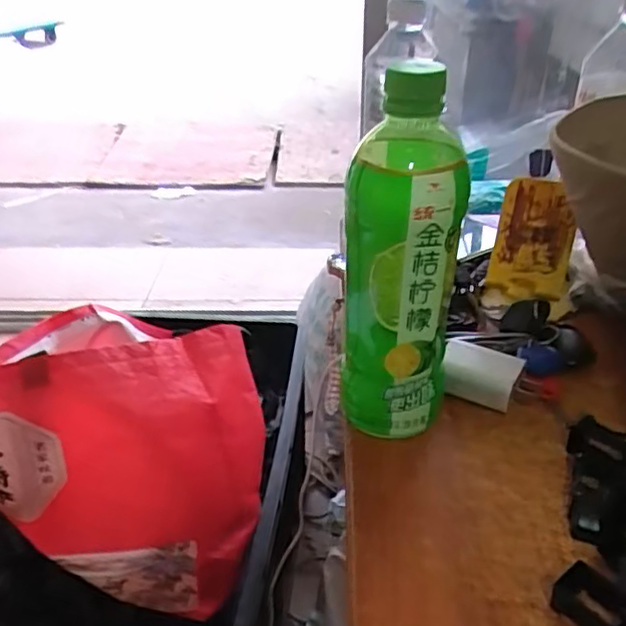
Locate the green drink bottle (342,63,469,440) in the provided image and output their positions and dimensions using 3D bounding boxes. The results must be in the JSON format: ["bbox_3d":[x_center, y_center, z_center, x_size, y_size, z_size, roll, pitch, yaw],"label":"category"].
[{"bbox_3d":[0.048,-0.024,0.367,0.060,0.216,0.061,4,32,7],"label":"green drink bottle"}]

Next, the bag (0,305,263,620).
[{"bbox_3d":[-0.200,0.139,0.670,0.293,0.286,0.122,15,-15,-34],"label":"bag"}]

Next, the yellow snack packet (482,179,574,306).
[{"bbox_3d":[0.170,-0.054,0.510,0.056,0.094,0.019,13,16,20],"label":"yellow snack packet"}]

